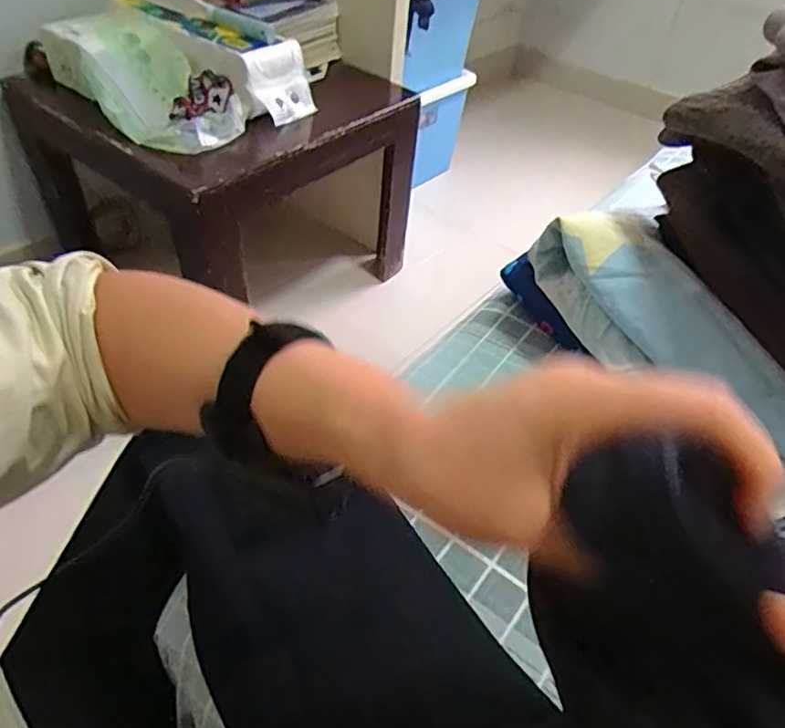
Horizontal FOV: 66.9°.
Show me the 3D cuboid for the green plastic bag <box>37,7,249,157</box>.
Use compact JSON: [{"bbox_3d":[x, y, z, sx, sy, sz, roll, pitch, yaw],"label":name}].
[{"bbox_3d":[-0.441,-0.514,1.057,0.398,0.120,0.201,37,53,27],"label":"green plastic bag"}]

